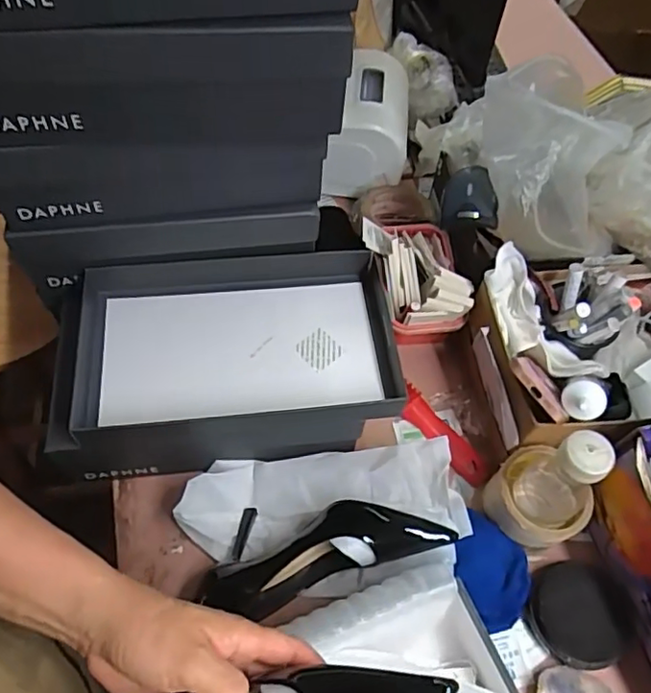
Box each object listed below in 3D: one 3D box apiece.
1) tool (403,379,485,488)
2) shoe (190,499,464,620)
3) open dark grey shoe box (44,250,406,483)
[{"bbox_3d":[0.127,0.099,0.667,0.040,0.024,0.136,-27,63,-19],"label":"tool"},{"bbox_3d":[-0.001,0.184,0.568,0.230,0.077,0.085,-18,60,3],"label":"shoe"},{"bbox_3d":[-0.099,0.021,0.629,0.339,0.113,0.190,-6,58,-7],"label":"open dark grey shoe box"}]

